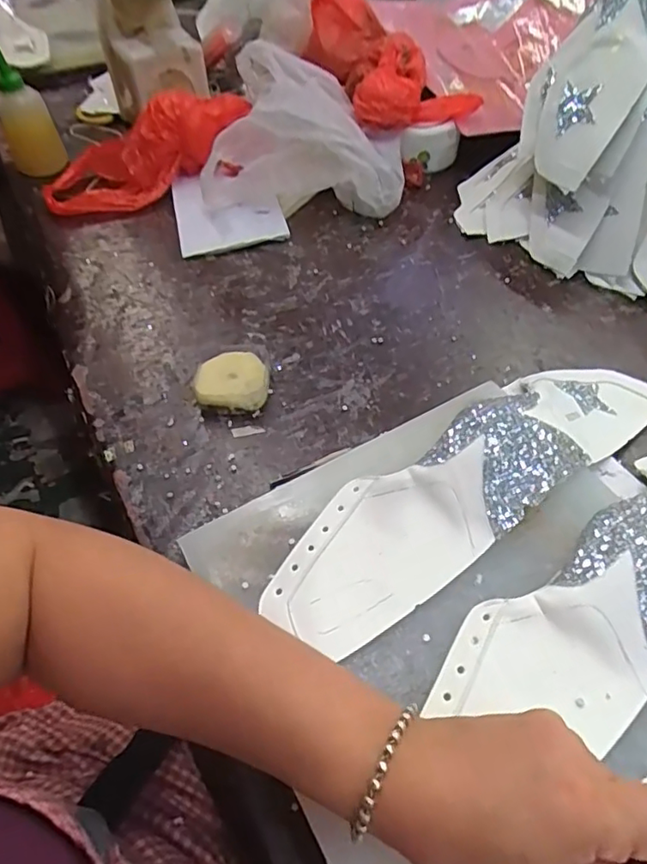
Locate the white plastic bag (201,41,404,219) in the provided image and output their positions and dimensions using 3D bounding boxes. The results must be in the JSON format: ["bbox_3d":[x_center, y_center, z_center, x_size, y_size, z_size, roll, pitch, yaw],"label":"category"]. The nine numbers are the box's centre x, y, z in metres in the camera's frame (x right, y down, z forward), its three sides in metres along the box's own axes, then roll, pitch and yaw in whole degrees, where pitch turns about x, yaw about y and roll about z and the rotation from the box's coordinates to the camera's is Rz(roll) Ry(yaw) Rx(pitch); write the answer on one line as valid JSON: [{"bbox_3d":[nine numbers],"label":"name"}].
[{"bbox_3d":[-0.016,-0.385,0.721,0.228,0.111,0.245,4,51,6],"label":"white plastic bag"}]

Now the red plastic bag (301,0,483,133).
[{"bbox_3d":[0.074,-0.503,0.755,0.161,0.097,0.250,-15,51,-10],"label":"red plastic bag"}]

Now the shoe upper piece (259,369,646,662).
[{"bbox_3d":[0.122,0.023,0.412,0.379,0.079,0.094,-33,56,-22],"label":"shoe upper piece"}]

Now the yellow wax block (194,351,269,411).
[{"bbox_3d":[-0.082,-0.045,0.513,0.060,0.027,0.057,-4,50,-1],"label":"yellow wax block"}]

